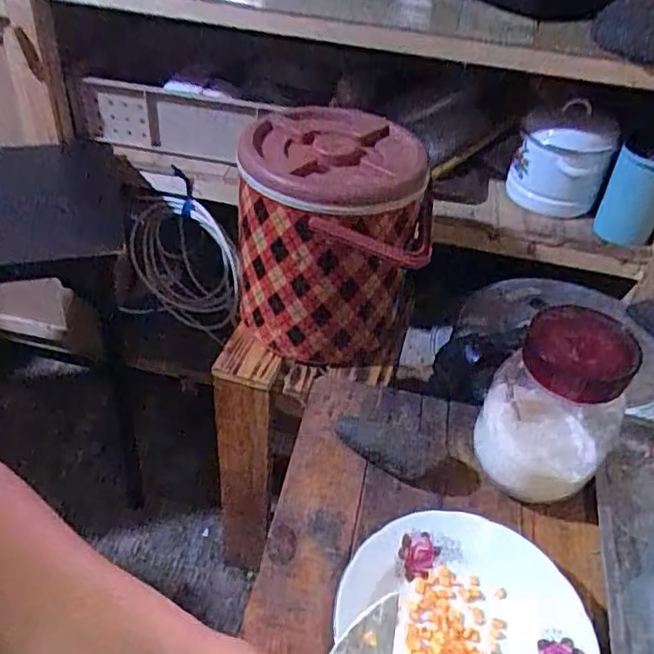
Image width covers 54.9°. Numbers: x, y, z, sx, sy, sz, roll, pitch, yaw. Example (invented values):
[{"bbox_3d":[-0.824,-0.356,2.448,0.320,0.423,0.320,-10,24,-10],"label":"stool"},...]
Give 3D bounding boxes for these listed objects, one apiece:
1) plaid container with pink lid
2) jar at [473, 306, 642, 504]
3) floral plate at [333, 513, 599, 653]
[{"bbox_3d":[0.010,-0.135,0.969,0.260,0.326,0.255,9,43,4],"label":"plaid container with pink lid"},{"bbox_3d":[0.230,0.077,0.640,0.121,0.173,0.124,3,43,-3],"label":"jar"},{"bbox_3d":[0.130,0.271,0.554,0.205,0.038,0.215,3,43,-3],"label":"floral plate"}]

